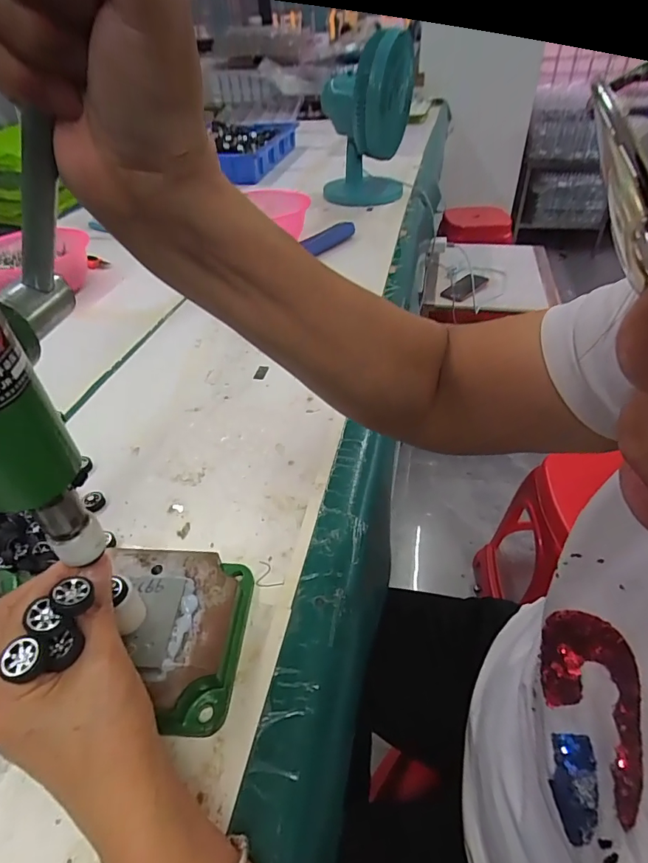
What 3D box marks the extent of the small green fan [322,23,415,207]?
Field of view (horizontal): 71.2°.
[{"bbox_3d":[0.107,-0.765,1.134,0.217,0.337,0.313,2,42,6],"label":"small green fan"}]

